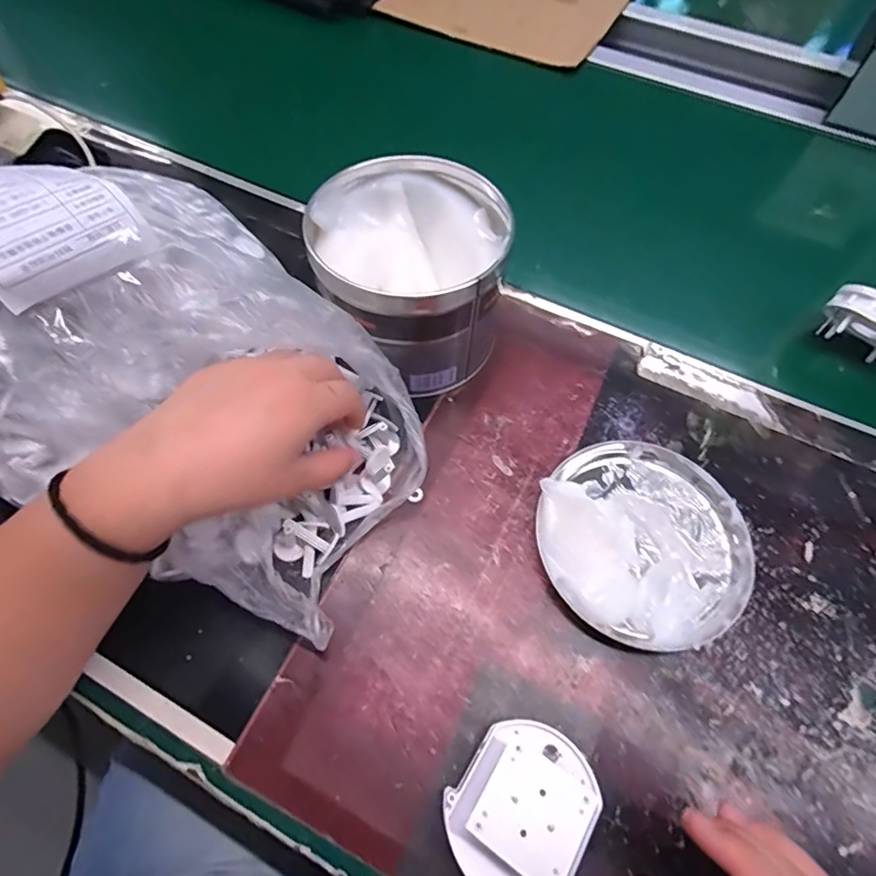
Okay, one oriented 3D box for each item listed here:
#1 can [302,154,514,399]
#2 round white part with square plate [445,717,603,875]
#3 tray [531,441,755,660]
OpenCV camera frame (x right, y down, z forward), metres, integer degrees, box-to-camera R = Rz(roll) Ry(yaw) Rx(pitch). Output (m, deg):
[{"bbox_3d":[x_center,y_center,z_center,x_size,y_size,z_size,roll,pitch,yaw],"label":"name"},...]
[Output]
[{"bbox_3d":[-0.017,-0.110,0.355,0.126,0.101,0.118,1,61,-2],"label":"can"},{"bbox_3d":[0.039,0.171,0.237,0.058,0.044,0.070,33,65,14],"label":"round white part with square plate"},{"bbox_3d":[0.127,0.059,0.312,0.126,0.026,0.126,1,61,-2],"label":"tray"}]

